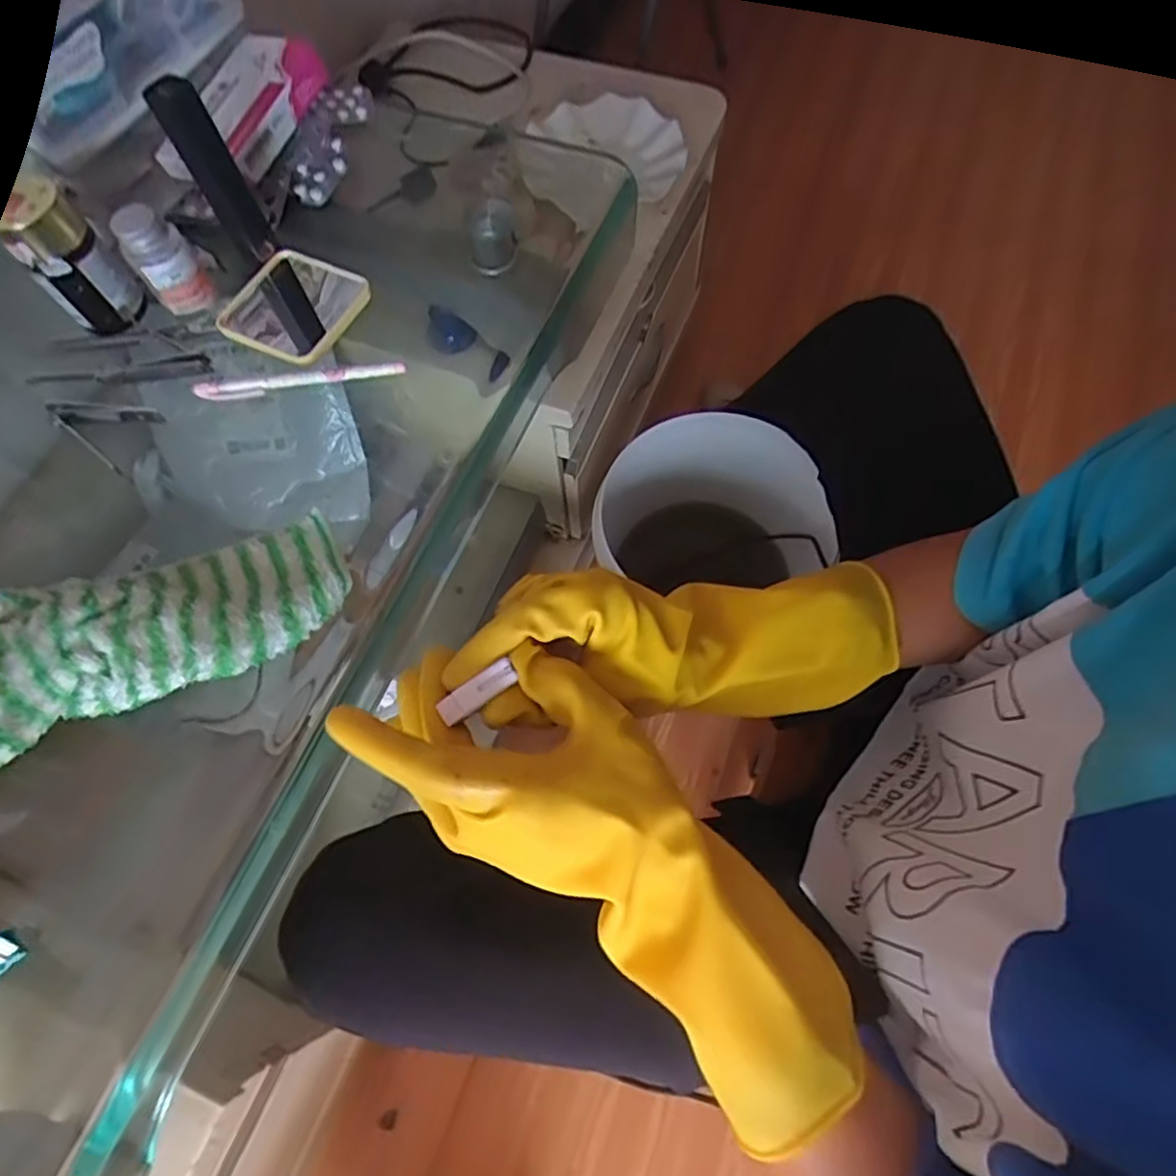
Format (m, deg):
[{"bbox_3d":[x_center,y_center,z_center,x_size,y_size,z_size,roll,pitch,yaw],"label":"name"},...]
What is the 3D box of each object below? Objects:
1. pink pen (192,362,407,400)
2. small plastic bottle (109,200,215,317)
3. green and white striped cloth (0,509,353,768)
[{"bbox_3d":[-0.202,-0.145,0.451,0.144,0.014,0.013,-7,67,-1],"label":"pink pen"},{"bbox_3d":[-0.296,-0.229,0.453,0.039,0.061,0.034,-37,71,-13],"label":"small plastic bottle"},{"bbox_3d":[-0.276,0.034,0.361,0.271,0.033,0.110,-17,67,-5],"label":"green and white striped cloth"}]

